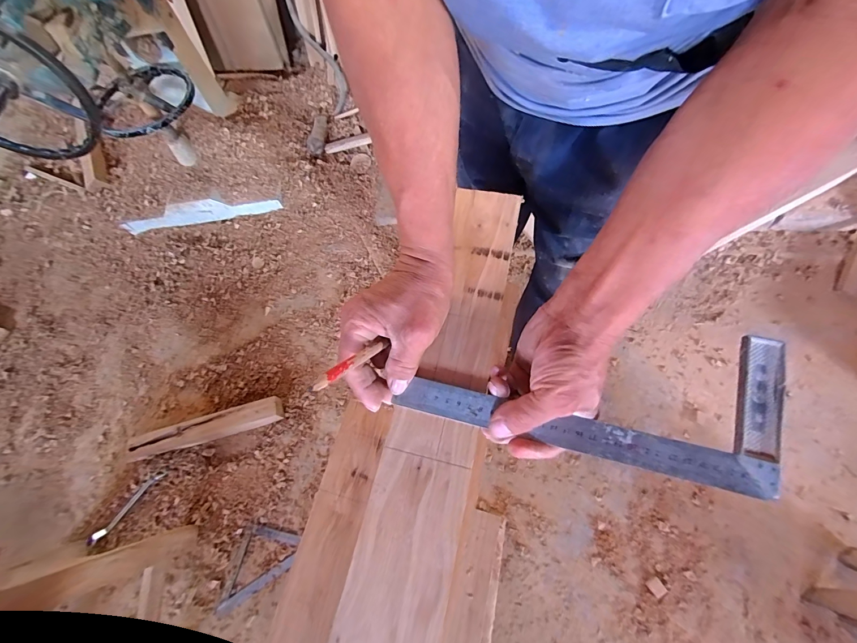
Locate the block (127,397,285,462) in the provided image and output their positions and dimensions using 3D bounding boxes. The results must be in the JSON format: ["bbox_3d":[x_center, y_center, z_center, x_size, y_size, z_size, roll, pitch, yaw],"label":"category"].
[{"bbox_3d":[-0.640,0.310,1.044,0.425,0.063,0.070,-17,65,-5],"label":"block"}]

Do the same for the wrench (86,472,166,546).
[{"bbox_3d":[-0.823,0.507,0.984,0.034,0.015,0.222,37,71,18],"label":"wrench"}]

